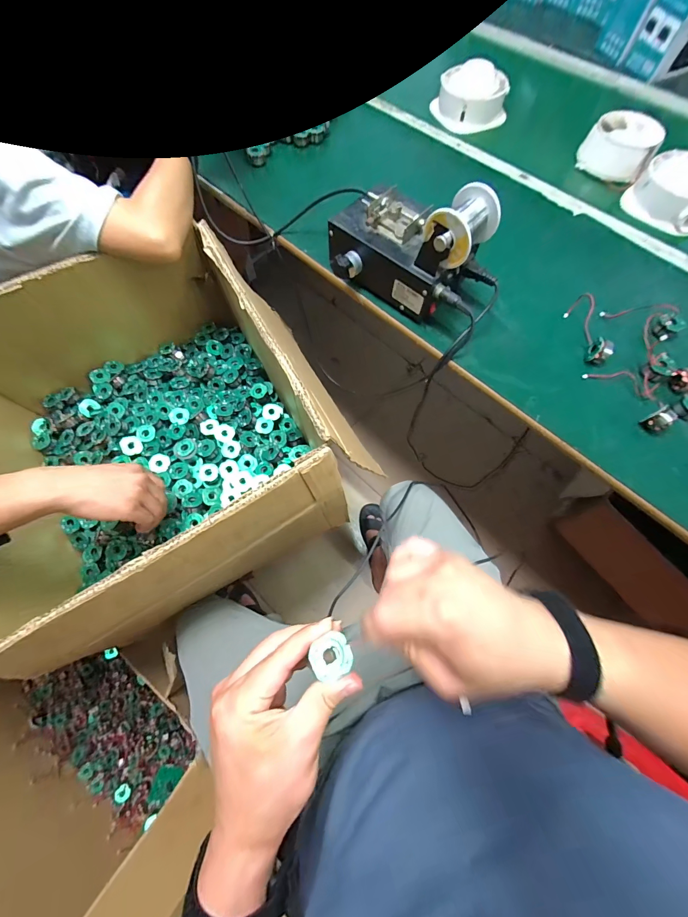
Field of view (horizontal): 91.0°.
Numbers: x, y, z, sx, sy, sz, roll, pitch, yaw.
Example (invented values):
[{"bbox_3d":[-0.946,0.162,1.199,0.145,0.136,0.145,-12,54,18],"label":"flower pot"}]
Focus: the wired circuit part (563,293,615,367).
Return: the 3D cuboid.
[{"bbox_3d":[0.338,-0.182,0.464,0.020,0.039,0.101,-10,69,-4],"label":"wired circuit part"}]

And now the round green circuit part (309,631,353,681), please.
[{"bbox_3d":[-0.009,0.144,0.246,0.029,0.009,0.025,-15,70,-6],"label":"round green circuit part"}]

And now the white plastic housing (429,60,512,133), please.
[{"bbox_3d":[0.253,-0.720,0.669,0.142,0.056,0.102,12,69,5],"label":"white plastic housing"}]

